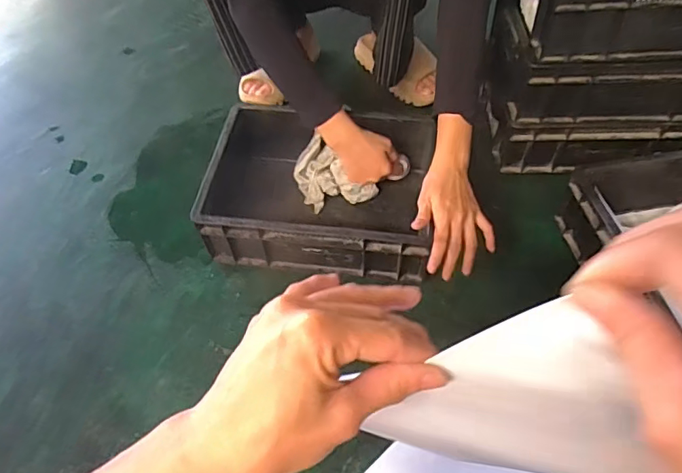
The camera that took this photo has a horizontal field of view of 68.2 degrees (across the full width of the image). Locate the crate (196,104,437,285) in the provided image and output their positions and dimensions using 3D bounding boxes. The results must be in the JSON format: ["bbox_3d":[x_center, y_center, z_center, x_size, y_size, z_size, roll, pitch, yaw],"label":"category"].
[{"bbox_3d":[-0.037,-0.073,0.803,0.340,0.130,0.263,6,52,7],"label":"crate"}]

